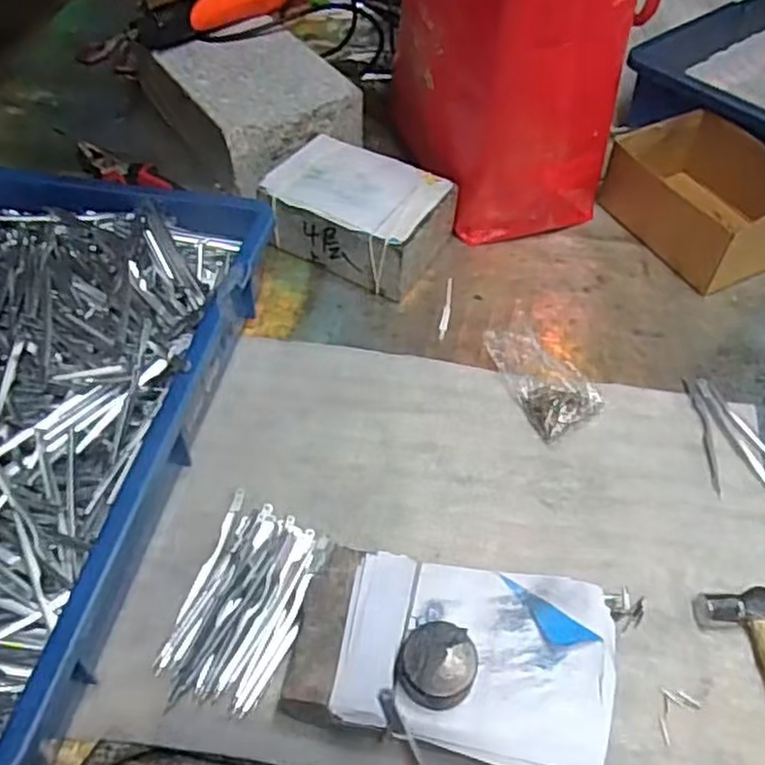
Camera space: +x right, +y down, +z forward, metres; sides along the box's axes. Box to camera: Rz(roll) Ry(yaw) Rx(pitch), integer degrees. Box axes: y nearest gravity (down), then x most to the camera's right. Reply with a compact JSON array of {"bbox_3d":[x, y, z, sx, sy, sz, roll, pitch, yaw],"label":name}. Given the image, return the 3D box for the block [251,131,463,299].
[{"bbox_3d":[-0.020,-0.150,0.641,0.146,0.066,0.104,27,55,19],"label":"block"}]

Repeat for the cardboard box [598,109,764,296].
[{"bbox_3d":[0.294,-0.166,0.654,0.115,0.073,0.155,-25,55,-20],"label":"cardboard box"}]

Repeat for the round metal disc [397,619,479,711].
[{"bbox_3d":[0.028,0.144,0.367,0.039,0.018,0.039,1,50,-1],"label":"round metal disc"}]

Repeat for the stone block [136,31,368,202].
[{"bbox_3d":[-0.135,-0.284,0.726,0.142,0.073,0.205,-32,58,-24],"label":"stone block"}]

